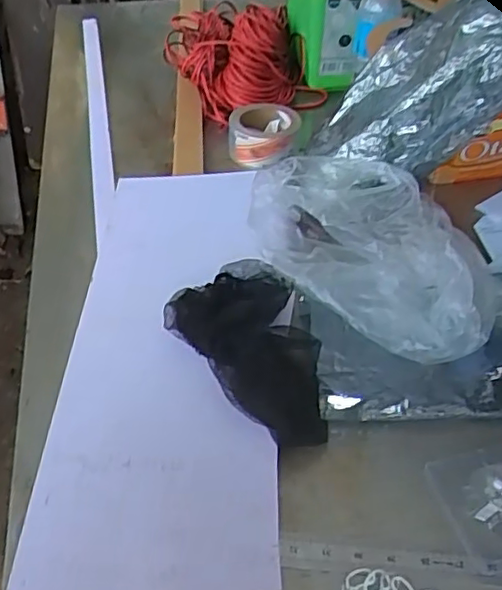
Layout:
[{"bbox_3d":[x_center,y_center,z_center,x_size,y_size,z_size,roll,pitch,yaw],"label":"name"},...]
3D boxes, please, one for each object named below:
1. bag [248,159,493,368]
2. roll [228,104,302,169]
[{"bbox_3d":[0.134,-0.057,0.674,0.275,0.111,0.224,27,48,23],"label":"bag"},{"bbox_3d":[0.019,-0.228,0.907,0.100,0.049,0.107,0,43,-4],"label":"roll"}]

